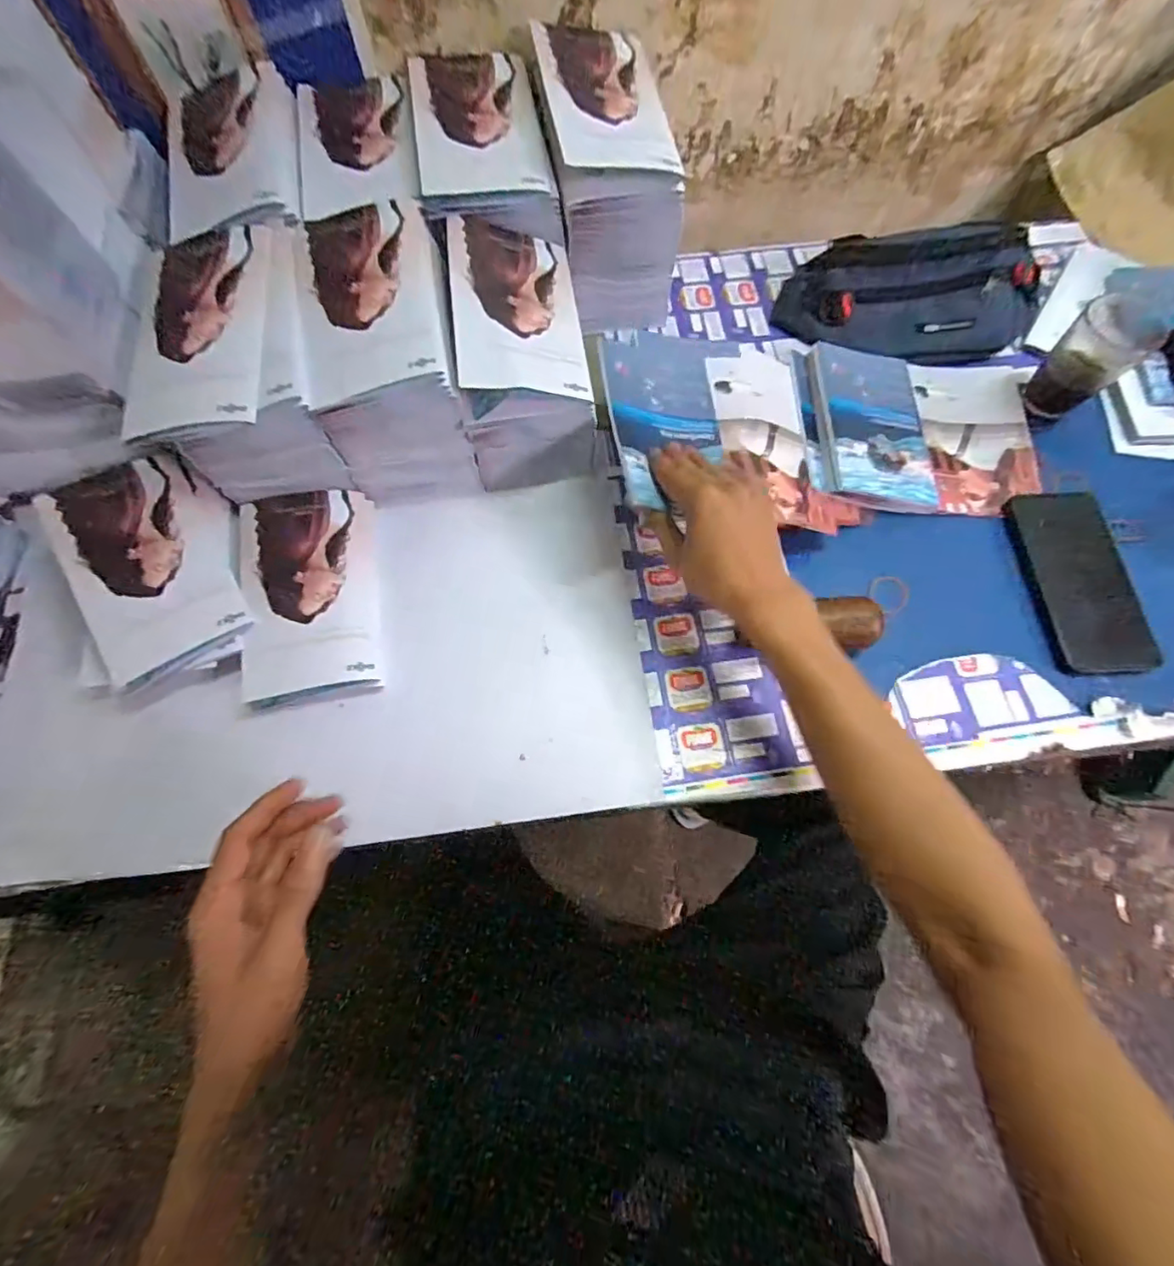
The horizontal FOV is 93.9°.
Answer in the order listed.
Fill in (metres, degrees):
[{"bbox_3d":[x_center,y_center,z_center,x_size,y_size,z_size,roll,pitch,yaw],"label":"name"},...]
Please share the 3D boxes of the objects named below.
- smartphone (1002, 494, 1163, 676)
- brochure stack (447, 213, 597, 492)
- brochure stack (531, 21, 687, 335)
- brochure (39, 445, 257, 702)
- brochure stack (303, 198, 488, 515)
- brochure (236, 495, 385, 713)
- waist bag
[{"bbox_3d":[0.422,-0.049,0.471,0.083,0.013,0.170,-2,69,-1],"label":"smartphone"},{"bbox_3d":[-0.053,-0.242,0.482,0.105,0.130,0.173,-5,69,-2],"label":"brochure stack"},{"bbox_3d":[0.018,-0.432,0.529,0.109,0.155,0.189,-7,69,-3],"label":"brochure stack"},{"bbox_3d":[-0.342,-0.060,0.434,0.113,0.038,0.182,-25,71,-10],"label":"brochure"},{"bbox_3d":[-0.165,-0.232,0.473,0.107,0.143,0.181,-10,69,-4],"label":"brochure stack"},{"bbox_3d":[-0.227,-0.036,0.455,0.104,0.030,0.177,-12,69,-5],"label":"brochure"},{"bbox_3d":[0.327,-0.337,0.552,0.249,0.070,0.100,3,69,1],"label":"waist bag"}]

